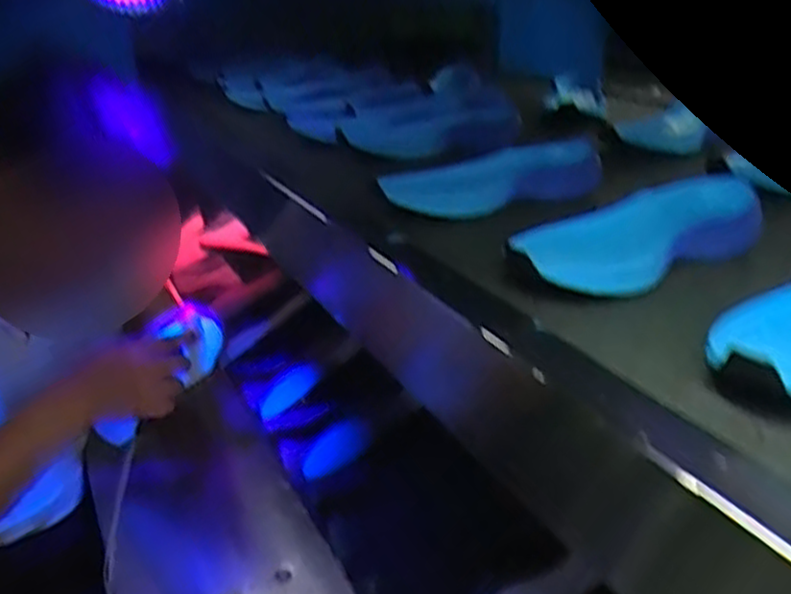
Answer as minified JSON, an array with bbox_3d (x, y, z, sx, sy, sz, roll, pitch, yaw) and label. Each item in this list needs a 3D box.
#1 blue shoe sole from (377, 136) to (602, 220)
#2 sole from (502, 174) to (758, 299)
[{"bbox_3d":[0.108,-0.113,0.744,0.262,0.049,0.083,-18,29,-33],"label":"blue shoe sole"},{"bbox_3d":[0.190,-0.046,0.578,0.221,0.050,0.072,-18,29,-33],"label":"sole"}]

